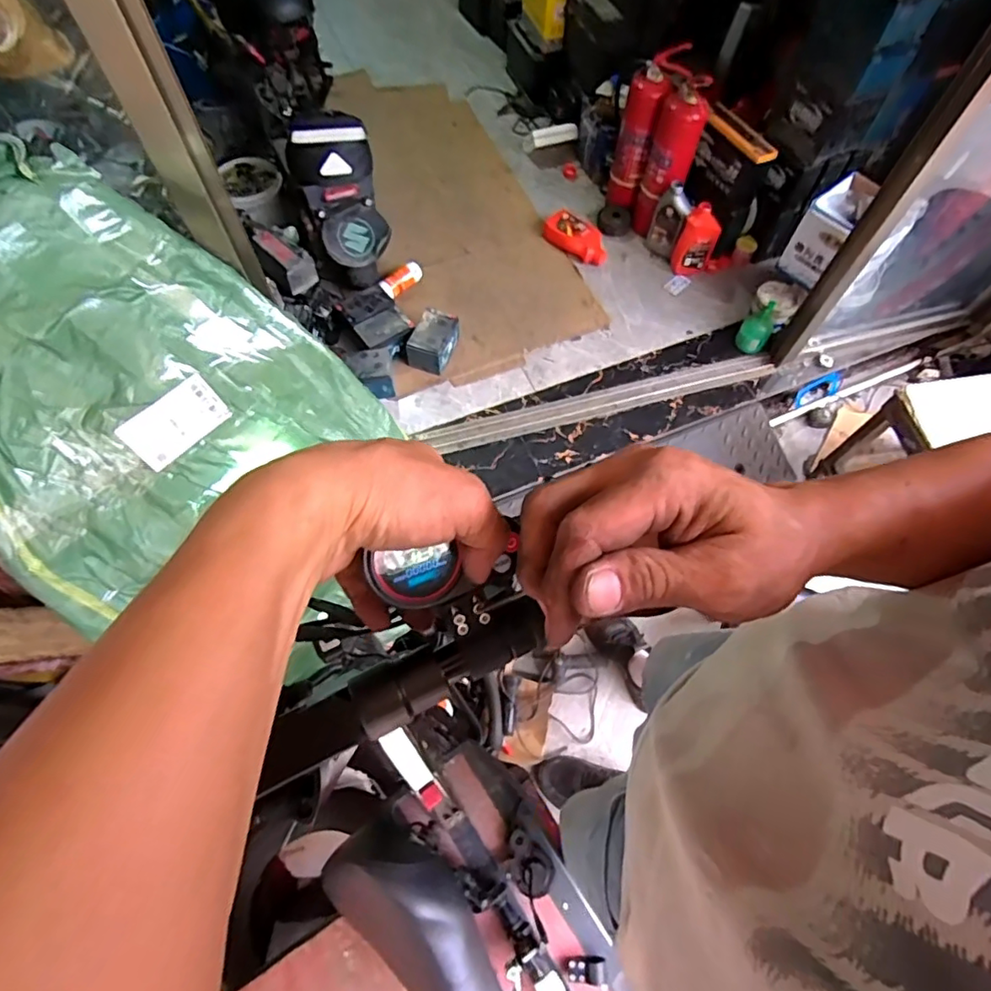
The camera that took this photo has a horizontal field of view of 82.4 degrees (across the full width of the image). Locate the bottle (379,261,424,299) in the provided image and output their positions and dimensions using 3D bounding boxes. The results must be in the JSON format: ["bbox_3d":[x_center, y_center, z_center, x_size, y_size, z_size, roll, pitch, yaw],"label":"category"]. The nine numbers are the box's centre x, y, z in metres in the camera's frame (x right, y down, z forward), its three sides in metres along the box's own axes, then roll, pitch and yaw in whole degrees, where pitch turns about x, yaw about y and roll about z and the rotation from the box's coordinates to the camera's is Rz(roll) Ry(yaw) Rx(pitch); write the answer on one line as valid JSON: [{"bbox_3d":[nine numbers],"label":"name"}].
[{"bbox_3d":[-0.285,-0.646,1.717,0.065,0.052,0.158,38,69,16],"label":"bottle"}]

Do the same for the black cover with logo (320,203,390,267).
[{"bbox_3d":[-0.380,-0.704,1.553,0.171,0.060,0.137,-30,98,-8],"label":"black cover with logo"}]

